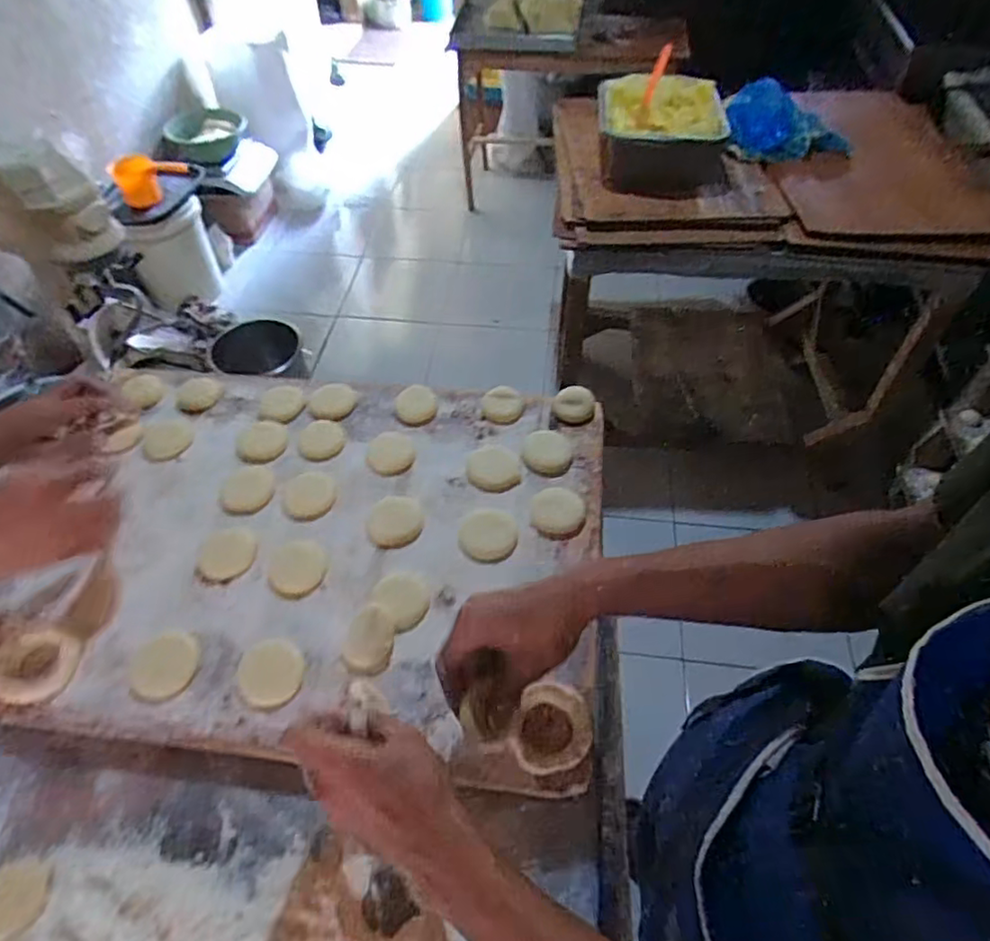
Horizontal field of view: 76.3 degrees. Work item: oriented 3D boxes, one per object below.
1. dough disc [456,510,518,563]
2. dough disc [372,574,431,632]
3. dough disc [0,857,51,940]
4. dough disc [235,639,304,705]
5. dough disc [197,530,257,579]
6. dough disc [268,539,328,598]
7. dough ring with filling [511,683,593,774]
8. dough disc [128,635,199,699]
[{"bbox_3d":[-0.007,0.063,0.609,0.055,0.005,0.056,-2,52,2],"label":"dough disc"},{"bbox_3d":[-0.084,0.116,0.572,0.052,0.005,0.044,36,62,26],"label":"dough disc"},{"bbox_3d":[-0.350,0.308,0.455,0.053,0.009,0.049,-2,52,2],"label":"dough disc"},{"bbox_3d":[-0.189,0.170,0.532,0.053,0.006,0.056,-2,52,2],"label":"dough disc"},{"bbox_3d":[-0.257,0.079,0.605,0.054,0.005,0.055,-2,52,2],"label":"dough disc"},{"bbox_3d":[-0.185,0.091,0.592,0.054,0.005,0.056,-2,52,2],"label":"dough disc"},{"bbox_3d":[0.046,0.209,0.507,0.061,0.022,0.065,-2,52,2],"label":"dough ring with filling"},{"bbox_3d":[-0.284,0.165,0.538,0.058,0.004,0.054,-2,52,2],"label":"dough disc"}]

